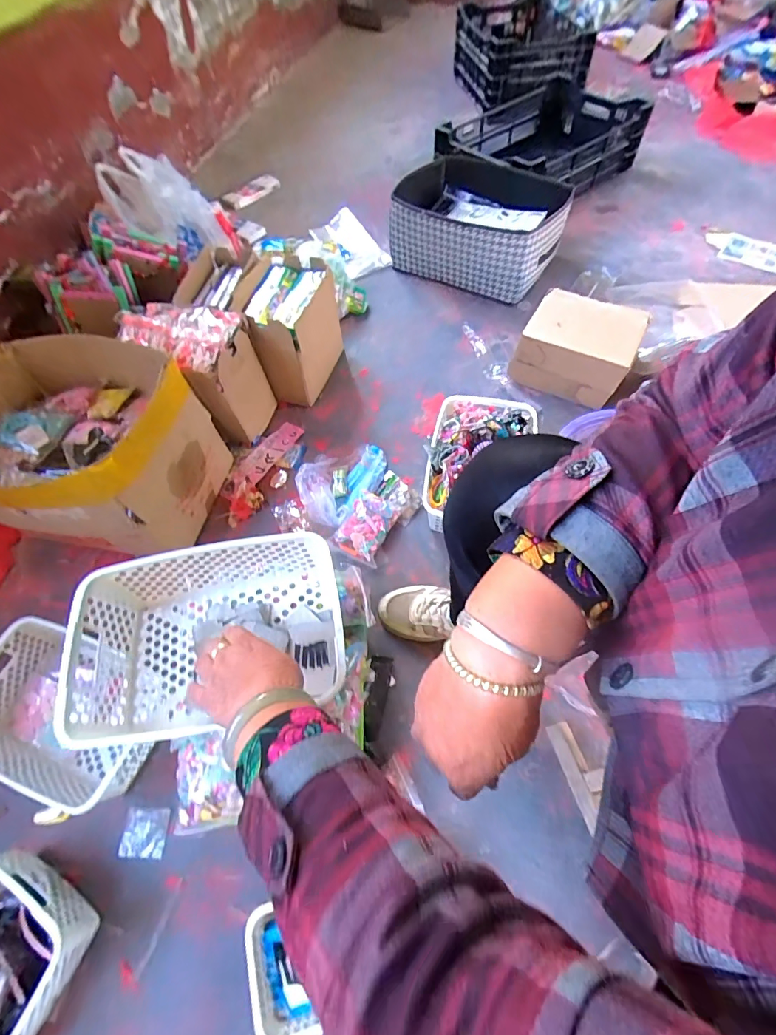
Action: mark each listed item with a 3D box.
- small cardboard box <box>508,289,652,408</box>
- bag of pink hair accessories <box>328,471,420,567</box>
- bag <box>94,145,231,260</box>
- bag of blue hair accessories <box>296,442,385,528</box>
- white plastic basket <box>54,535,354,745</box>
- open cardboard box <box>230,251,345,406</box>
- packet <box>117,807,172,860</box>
[{"bbox_3d":[0.461,-0.394,1.001,0.265,0.145,0.227,24,64,16],"label":"small cardboard box"},{"bbox_3d":[-0.019,-0.006,0.861,0.107,0.046,0.210,29,65,18],"label":"bag of pink hair accessories"},{"bbox_3d":[-0.669,-0.926,1.296,0.289,0.272,0.134,-23,61,-11],"label":"bag"},{"bbox_3d":[-0.094,-0.089,0.902,0.135,0.064,0.220,36,67,21],"label":"bag of blue hair accessories"},{"bbox_3d":[-0.201,0.145,0.505,0.295,0.107,0.193,-9,60,-3],"label":"white plastic basket"},{"bbox_3d":[-0.235,-0.440,1.032,0.193,0.212,0.277,10,61,8],"label":"open cardboard box"},{"bbox_3d":[-0.358,0.464,0.634,0.067,0.008,0.060,-1,60,2],"label":"packet"}]

